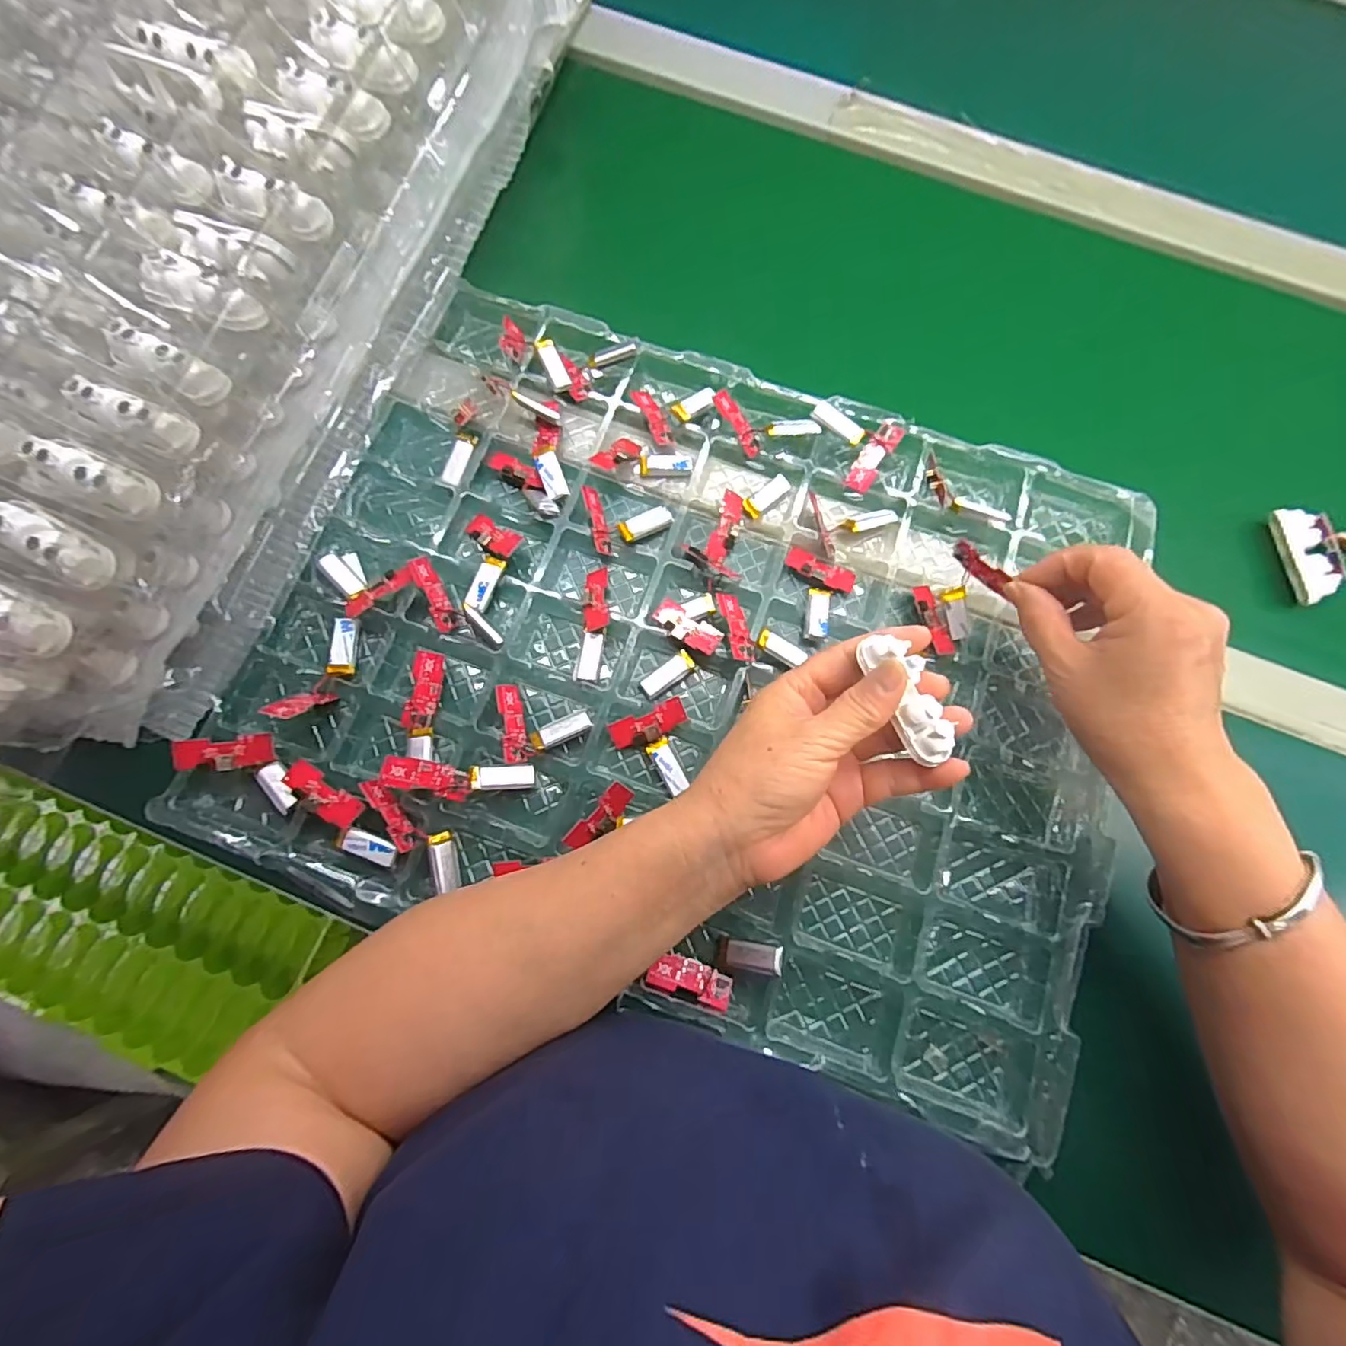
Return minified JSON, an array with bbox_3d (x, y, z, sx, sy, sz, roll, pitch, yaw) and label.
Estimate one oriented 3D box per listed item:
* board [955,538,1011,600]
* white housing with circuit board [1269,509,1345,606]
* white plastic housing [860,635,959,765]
[{"bbox_3d":[0.172,-0.059,0.330,0.004,0.013,0.039,-19,58,-31],"label":"board"},{"bbox_3d":[0.399,-0.075,0.370,0.027,0.014,0.060,-22,76,39],"label":"white housing with circuit board"},{"bbox_3d":[0.104,0.009,0.262,0.019,0.013,0.061,-20,74,-5],"label":"white plastic housing"}]

